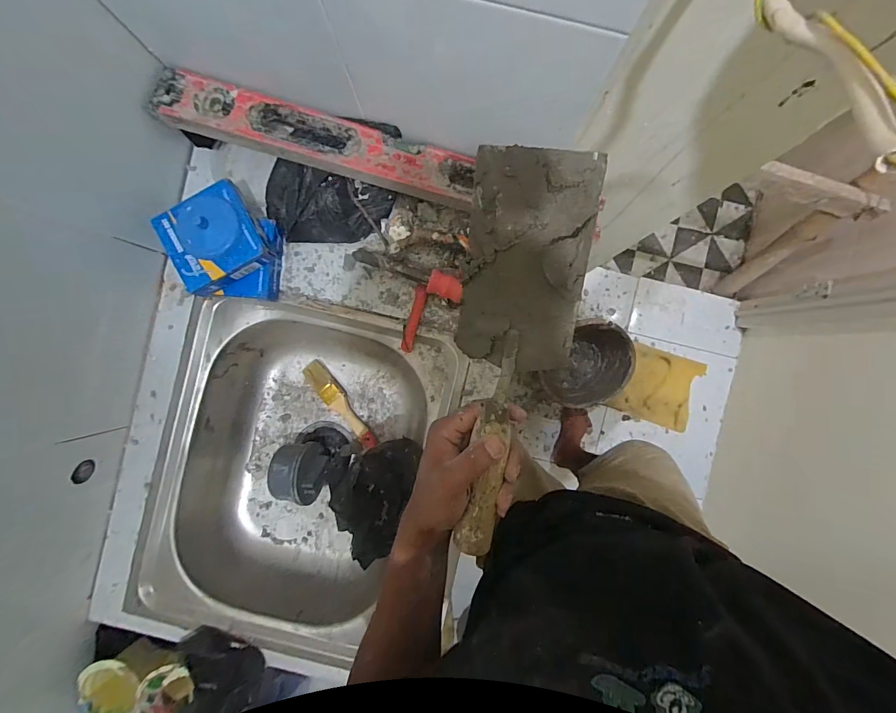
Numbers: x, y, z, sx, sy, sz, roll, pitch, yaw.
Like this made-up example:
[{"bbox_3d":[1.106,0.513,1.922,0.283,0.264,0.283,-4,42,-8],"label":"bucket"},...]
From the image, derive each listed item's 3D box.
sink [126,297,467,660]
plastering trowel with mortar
[{"bbox_3d":[-0.219,0.169,0.641,0.385,0.138,0.487,14,91,0],"label":"sink"},{"bbox_3d":[0.046,0.013,0.341,0.096,0.051,0.338,7,104,0],"label":"plastering trowel with mortar"}]

